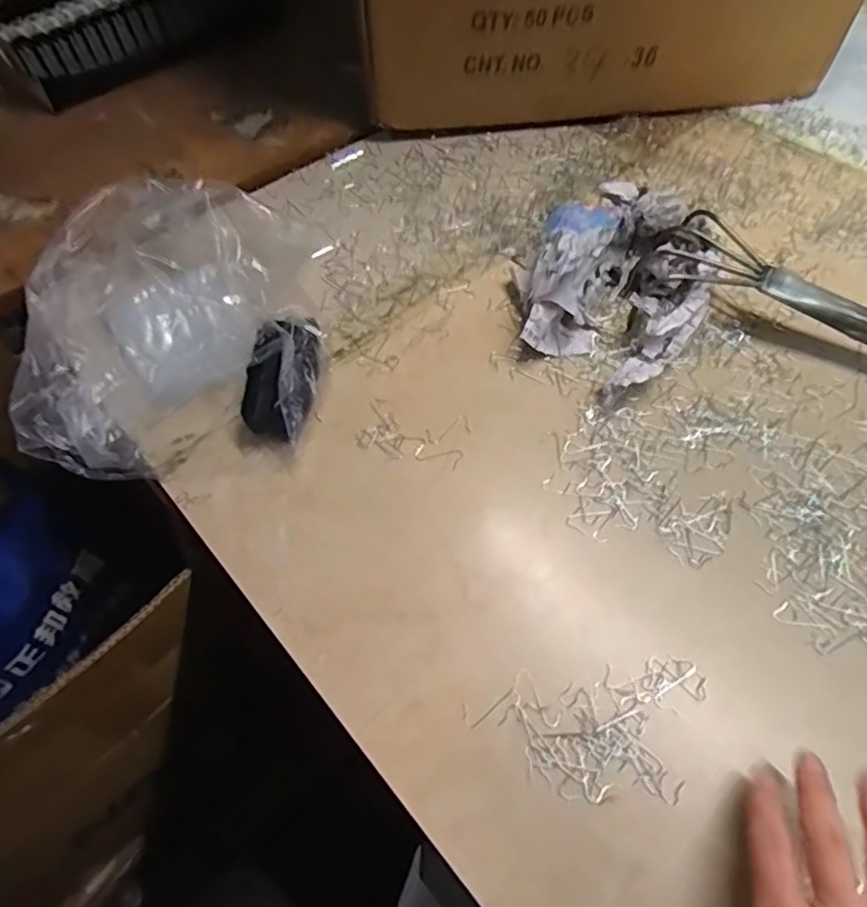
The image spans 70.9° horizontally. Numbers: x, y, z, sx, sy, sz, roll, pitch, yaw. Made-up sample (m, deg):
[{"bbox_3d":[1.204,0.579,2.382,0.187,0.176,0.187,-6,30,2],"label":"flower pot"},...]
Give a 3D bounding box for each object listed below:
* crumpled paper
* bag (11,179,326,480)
[{"bbox_3d":[0.159,-0.158,0.526,0.157,0.061,0.236,23,61,17],"label":"crumpled paper"},{"bbox_3d":[-0.223,-0.119,0.501,0.169,0.092,0.285,20,60,16],"label":"bag"}]

